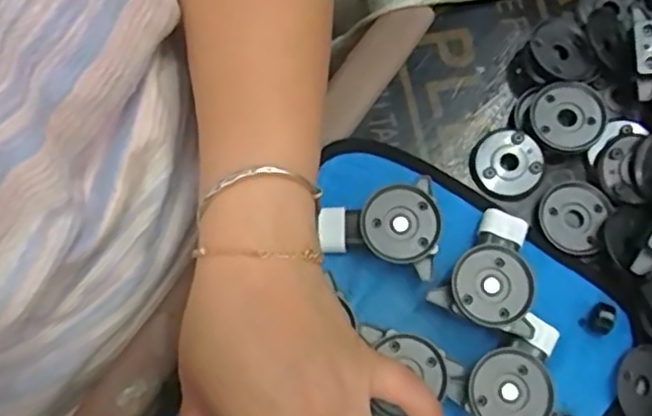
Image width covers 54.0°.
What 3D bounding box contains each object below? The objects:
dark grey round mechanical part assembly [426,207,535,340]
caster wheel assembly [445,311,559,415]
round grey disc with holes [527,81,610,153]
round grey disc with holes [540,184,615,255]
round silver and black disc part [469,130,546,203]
[{"bbox_3d":[0.096,0.035,0.350,0.052,0.026,0.066,29,77,8],"label":"dark grey round mechanical part assembly"},{"bbox_3d":[0.092,0.087,0.335,0.052,0.024,0.065,14,75,4],"label":"caster wheel assembly"},{"bbox_3d":[0.143,-0.054,0.379,0.040,0.007,0.043,-34,76,9],"label":"round grey disc with holes"},{"bbox_3d":[0.144,0.005,0.372,0.036,0.006,0.042,25,76,7],"label":"round grey disc with holes"},{"bbox_3d":[0.107,-0.026,0.376,0.039,0.009,0.040,0,74,0],"label":"round silver and black disc part"}]

